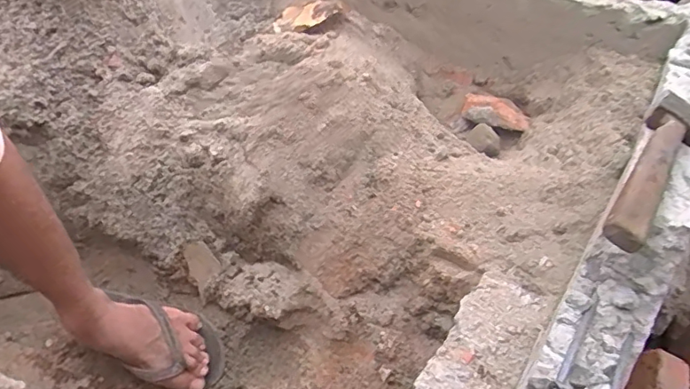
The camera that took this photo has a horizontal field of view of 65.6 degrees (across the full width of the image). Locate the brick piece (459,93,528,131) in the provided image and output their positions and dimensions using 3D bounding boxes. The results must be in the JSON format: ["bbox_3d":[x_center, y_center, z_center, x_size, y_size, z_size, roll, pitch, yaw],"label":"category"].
[{"bbox_3d":[0.283,-0.155,1.000,0.121,0.036,0.074,22,44,18],"label":"brick piece"}]

